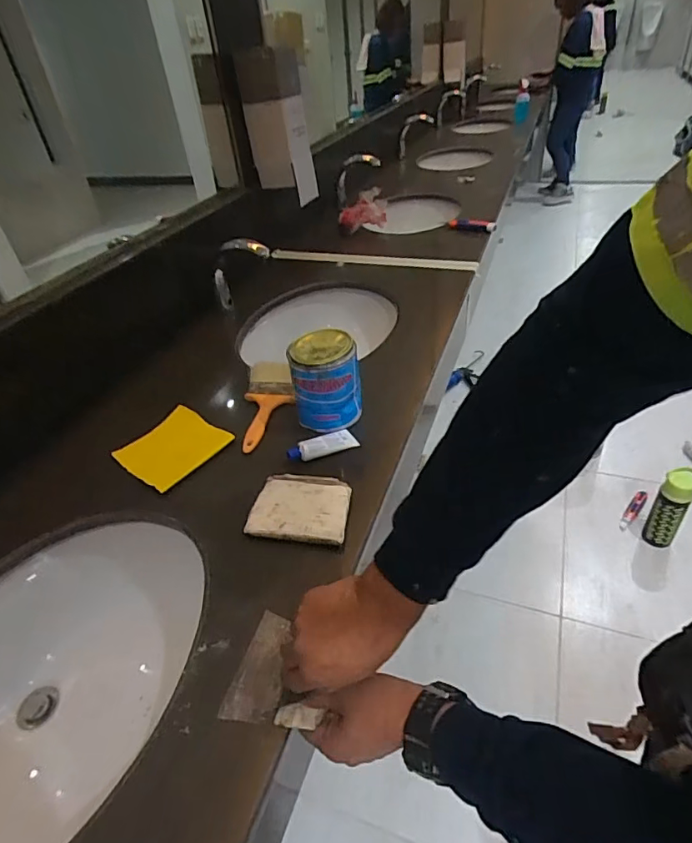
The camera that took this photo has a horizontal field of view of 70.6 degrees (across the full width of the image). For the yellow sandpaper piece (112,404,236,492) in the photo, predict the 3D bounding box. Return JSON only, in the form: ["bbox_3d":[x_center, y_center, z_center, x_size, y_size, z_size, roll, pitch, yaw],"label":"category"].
[{"bbox_3d":[-0.276,0.040,0.785,0.142,0.014,0.142,24,48,33],"label":"yellow sandpaper piece"}]

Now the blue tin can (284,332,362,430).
[{"bbox_3d":[-0.030,-0.062,0.778,0.104,0.132,0.090,-2,39,6],"label":"blue tin can"}]

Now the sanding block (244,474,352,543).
[{"bbox_3d":[-0.059,0.114,0.657,0.127,0.022,0.100,3,39,12],"label":"sanding block"}]

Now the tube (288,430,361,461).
[{"bbox_3d":[-0.037,0.036,0.747,0.116,0.019,0.042,-15,37,-31],"label":"tube"}]

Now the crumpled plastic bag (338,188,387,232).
[{"bbox_3d":[0.048,-0.631,1.483,0.139,0.136,0.063,5,40,14],"label":"crumpled plastic bag"}]

